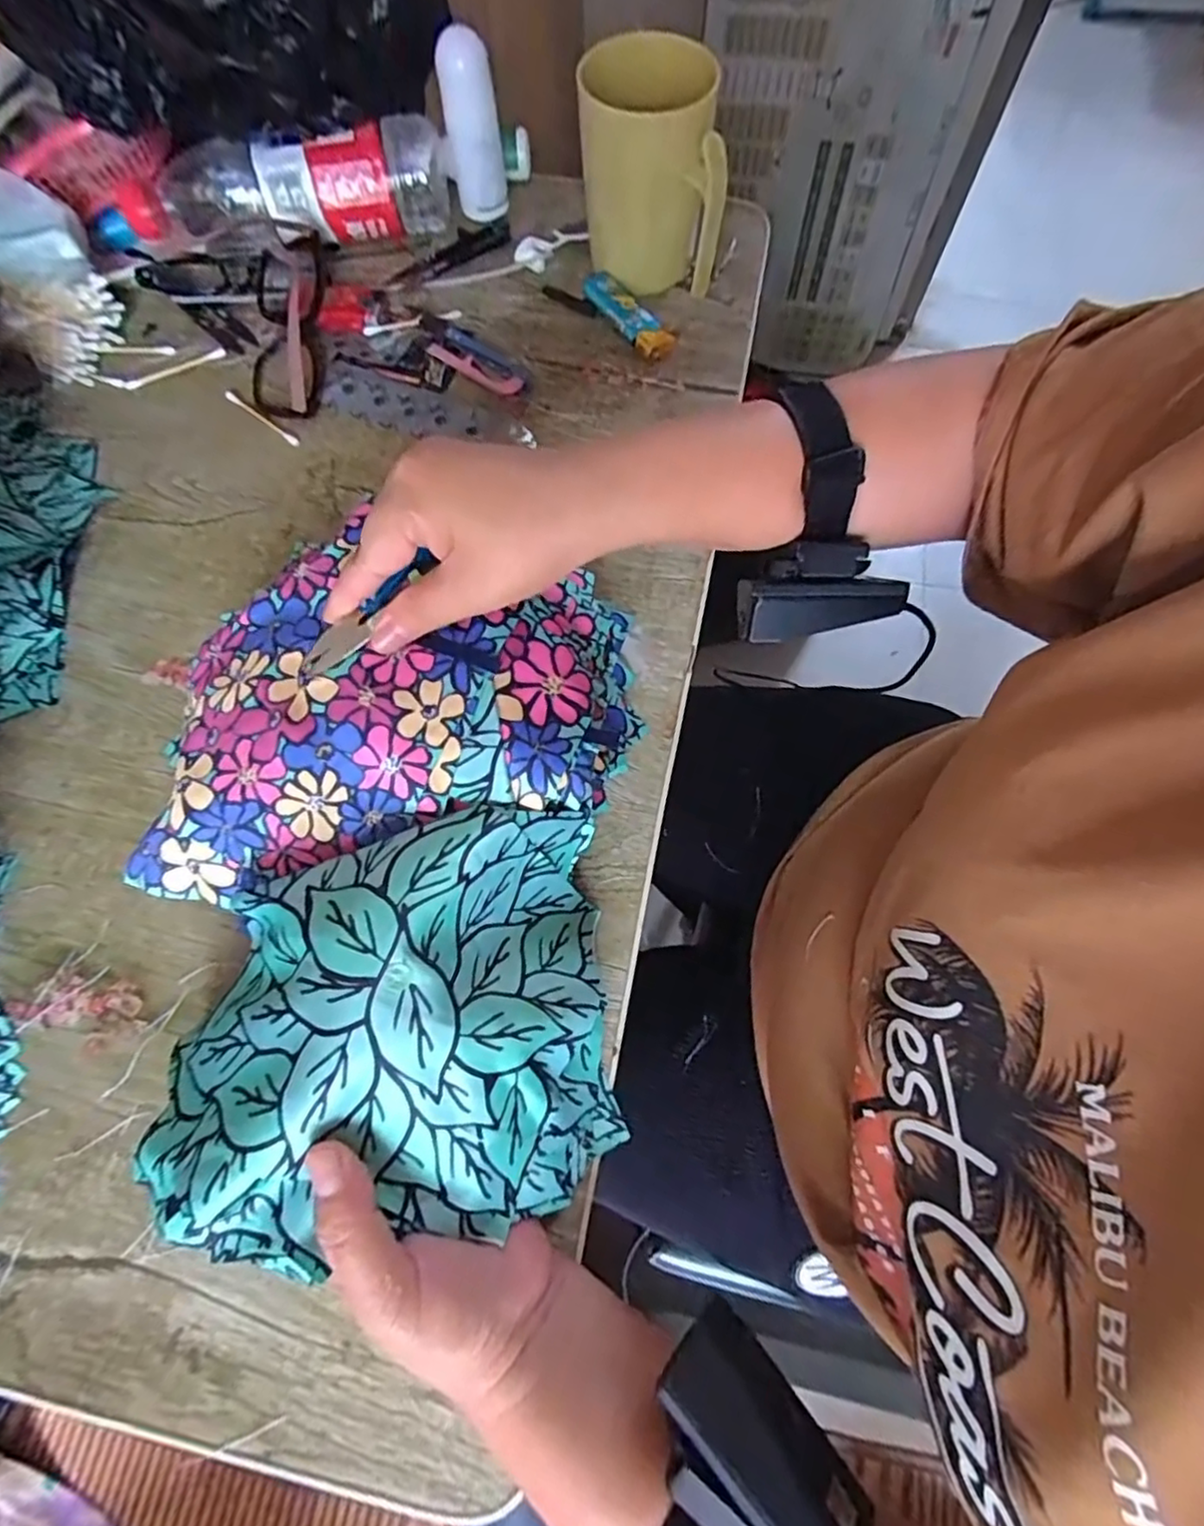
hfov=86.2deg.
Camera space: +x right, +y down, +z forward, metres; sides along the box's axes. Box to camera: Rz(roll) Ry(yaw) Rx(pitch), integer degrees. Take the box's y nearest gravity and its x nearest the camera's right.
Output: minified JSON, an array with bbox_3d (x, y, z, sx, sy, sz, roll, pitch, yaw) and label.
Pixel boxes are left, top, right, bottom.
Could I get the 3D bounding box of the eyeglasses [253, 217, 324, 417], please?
[{"bbox_3d":[-0.217,-0.305,0.436,0.047,0.034,0.148,-3,71,-1],"label":"eyeglasses"}]

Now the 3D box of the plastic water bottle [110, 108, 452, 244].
[{"bbox_3d":[-0.221,-0.398,0.454,0.227,0.059,0.076,-14,72,-5],"label":"plastic water bottle"}]

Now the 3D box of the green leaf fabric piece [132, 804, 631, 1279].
[{"bbox_3d":[-0.086,0.106,0.267,0.171,0.082,0.155,-6,71,-2],"label":"green leaf fabric piece"}]

